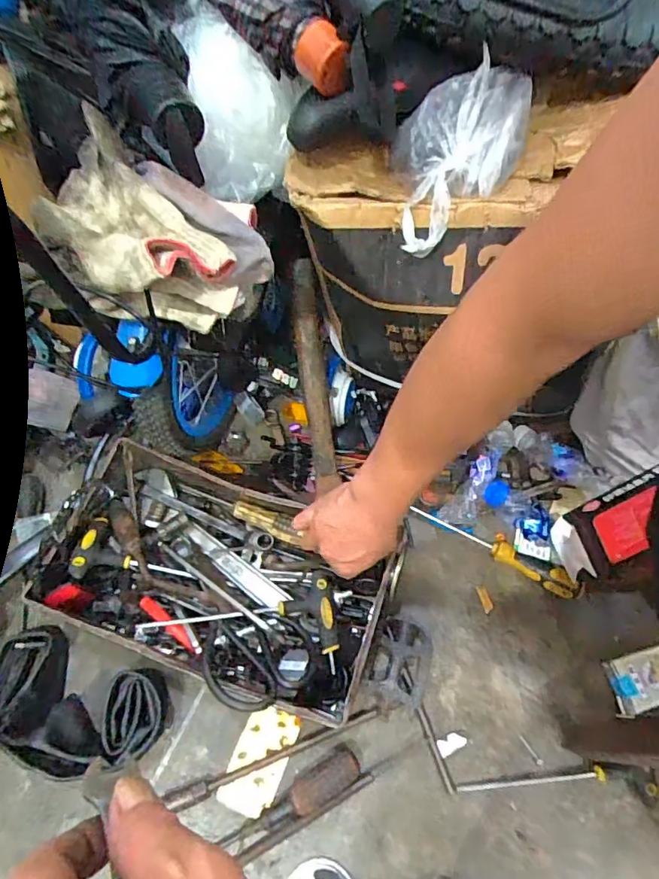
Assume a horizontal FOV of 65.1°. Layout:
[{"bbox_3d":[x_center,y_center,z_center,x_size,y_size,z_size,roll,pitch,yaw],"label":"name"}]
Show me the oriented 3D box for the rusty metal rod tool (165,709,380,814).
[{"bbox_3d":[-0.055,0.345,0.561,0.235,0.018,0.017,-17,63,-10],"label":"rusty metal rod tool"}]

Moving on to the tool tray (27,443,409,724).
[{"bbox_3d":[-0.122,0.153,0.601,0.377,0.111,0.223,18,62,9],"label":"tool tray"}]

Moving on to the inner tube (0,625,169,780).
[{"bbox_3d":[-0.277,0.287,0.554,0.199,0.076,0.125,20,63,10],"label":"inner tube"}]

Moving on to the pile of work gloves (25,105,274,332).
[{"bbox_3d":[-0.150,-0.175,0.429,0.151,0.082,0.168,-40,69,-20],"label":"pile of work gloves"}]

